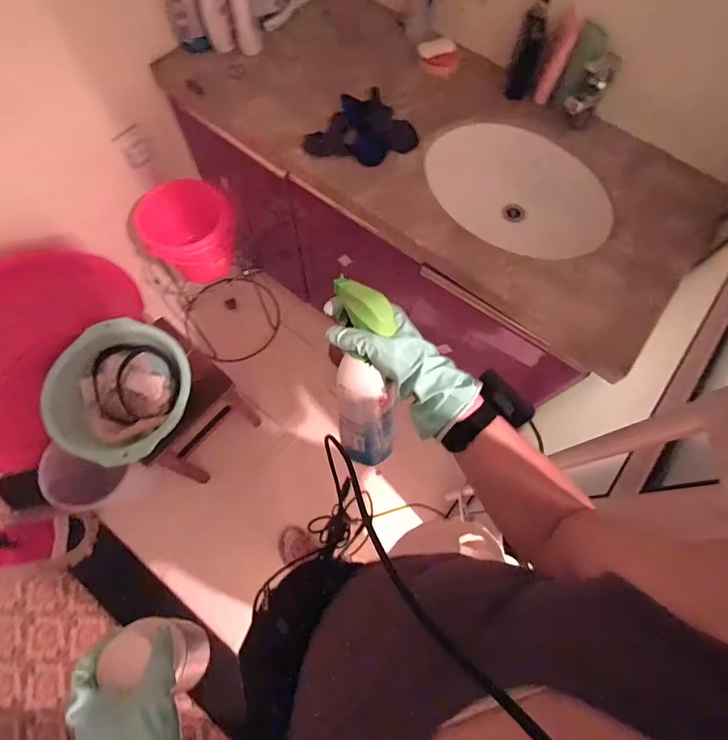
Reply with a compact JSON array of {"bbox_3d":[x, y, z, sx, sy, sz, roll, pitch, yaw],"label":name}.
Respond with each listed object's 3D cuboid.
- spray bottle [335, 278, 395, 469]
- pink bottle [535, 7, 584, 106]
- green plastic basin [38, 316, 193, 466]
[{"bbox_3d":[0.003,0.018,0.506,0.075,0.243,0.061,-4,30,-1],"label":"spray bottle"},{"bbox_3d":[0.436,-0.696,0.952,0.043,0.173,0.037,24,73,7],"label":"pink bottle"},{"bbox_3d":[-0.581,0.053,1.021,0.308,0.107,0.321,24,73,7],"label":"green plastic basin"}]

